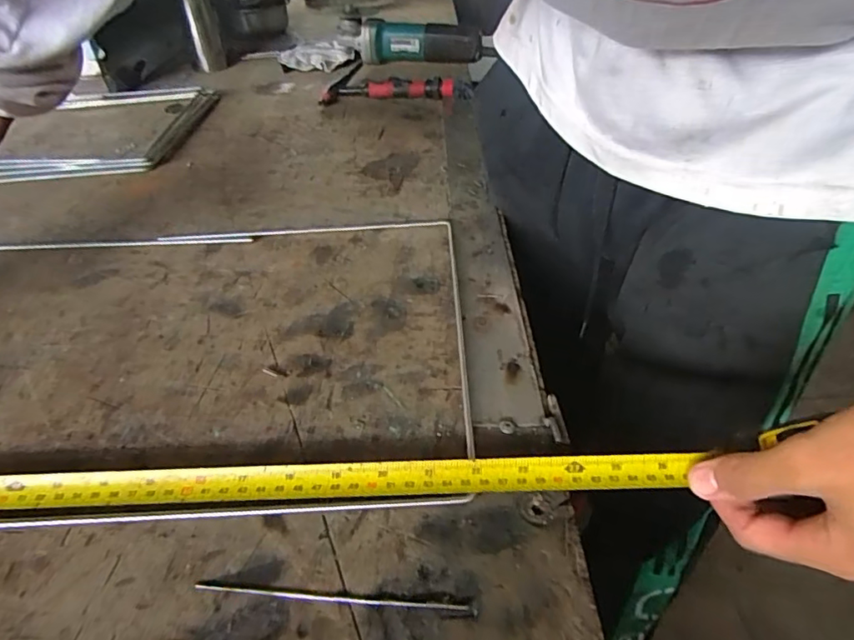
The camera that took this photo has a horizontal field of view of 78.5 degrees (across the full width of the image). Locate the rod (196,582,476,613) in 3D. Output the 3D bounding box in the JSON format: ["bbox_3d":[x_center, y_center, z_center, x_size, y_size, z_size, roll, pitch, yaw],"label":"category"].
[{"bbox_3d":[-0.044,0.128,0.243,0.130,0.004,0.004,1,39,5],"label":"rod"}]

